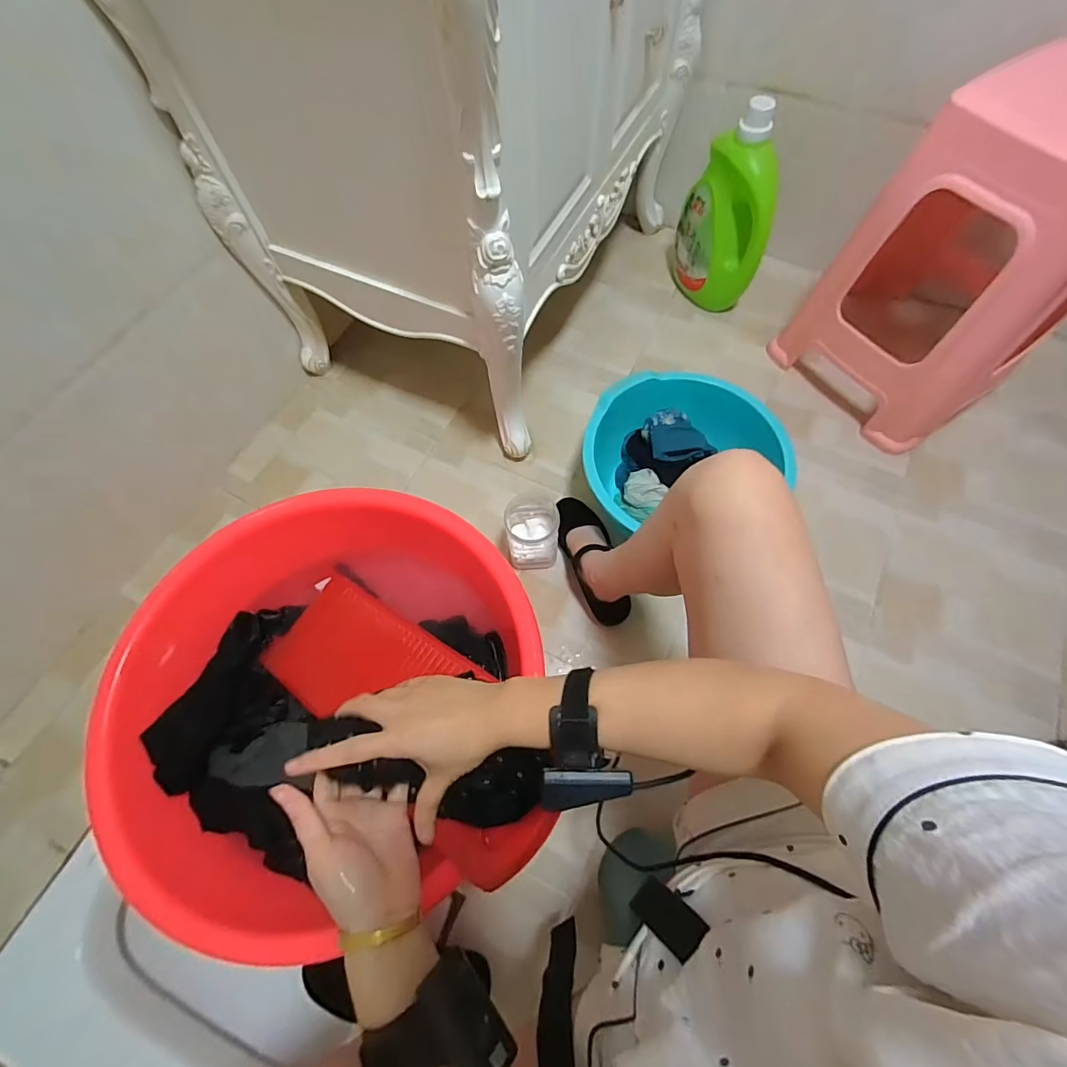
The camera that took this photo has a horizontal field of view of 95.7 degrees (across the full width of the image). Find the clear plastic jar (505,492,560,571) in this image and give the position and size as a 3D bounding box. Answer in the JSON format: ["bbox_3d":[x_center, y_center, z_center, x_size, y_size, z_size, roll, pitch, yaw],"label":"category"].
[{"bbox_3d":[-0.001,0.000,0.863,0.087,0.123,0.088,-5,65,-1],"label":"clear plastic jar"}]

